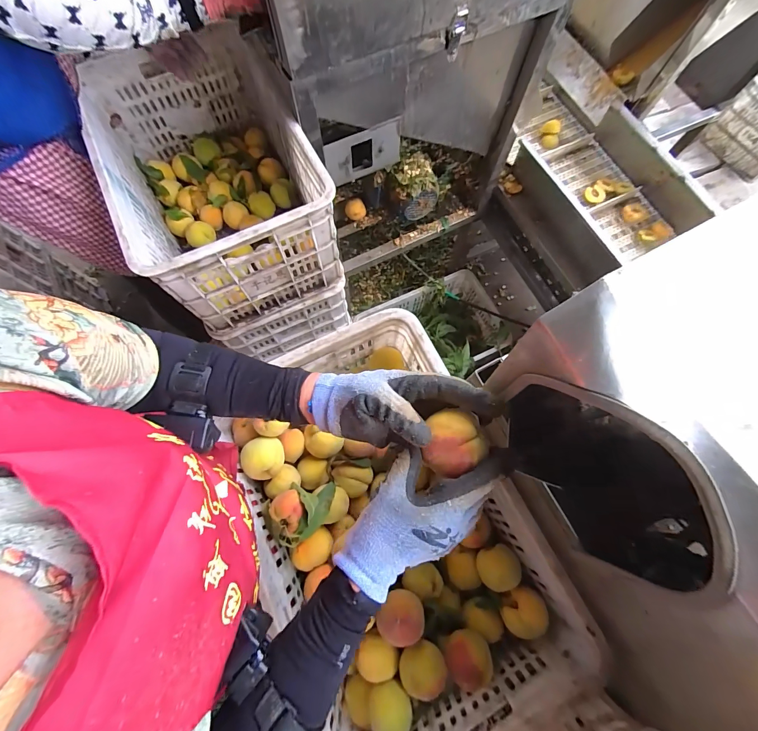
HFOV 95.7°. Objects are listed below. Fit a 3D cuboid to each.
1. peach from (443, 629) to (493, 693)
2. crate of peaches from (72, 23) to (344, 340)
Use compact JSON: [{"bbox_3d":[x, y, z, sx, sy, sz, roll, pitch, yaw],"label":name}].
[{"bbox_3d":[0.123,0.407,0.469,0.062,0.055,0.064,0,74,0],"label":"peach"},{"bbox_3d":[-0.337,-0.394,0.757,0.346,0.291,0.515,-25,76,-6],"label":"crate of peaches"}]

